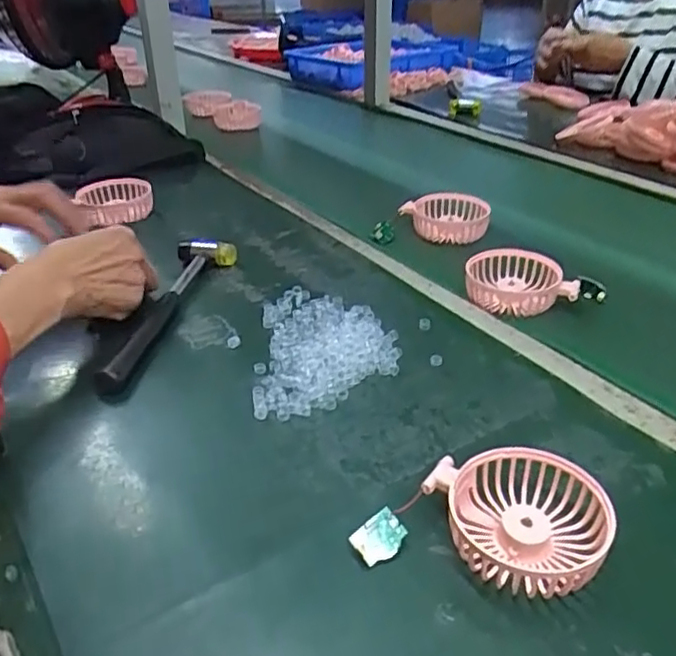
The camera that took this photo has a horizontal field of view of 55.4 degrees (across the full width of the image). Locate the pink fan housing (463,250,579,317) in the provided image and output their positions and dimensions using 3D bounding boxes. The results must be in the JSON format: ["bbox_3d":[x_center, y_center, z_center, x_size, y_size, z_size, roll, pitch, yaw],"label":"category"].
[{"bbox_3d":[0.173,-0.044,0.633,0.096,0.029,0.085,-10,34,-14],"label":"pink fan housing"}]

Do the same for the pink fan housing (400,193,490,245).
[{"bbox_3d":[0.127,-0.136,0.775,0.100,0.033,0.086,3,33,6],"label":"pink fan housing"}]

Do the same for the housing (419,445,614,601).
[{"bbox_3d":[0.108,0.113,0.374,0.093,0.034,0.085,-7,34,-9],"label":"housing"}]

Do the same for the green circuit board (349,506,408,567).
[{"bbox_3d":[0.025,0.122,0.375,0.031,0.004,0.023,-31,77,-22],"label":"green circuit board"}]

